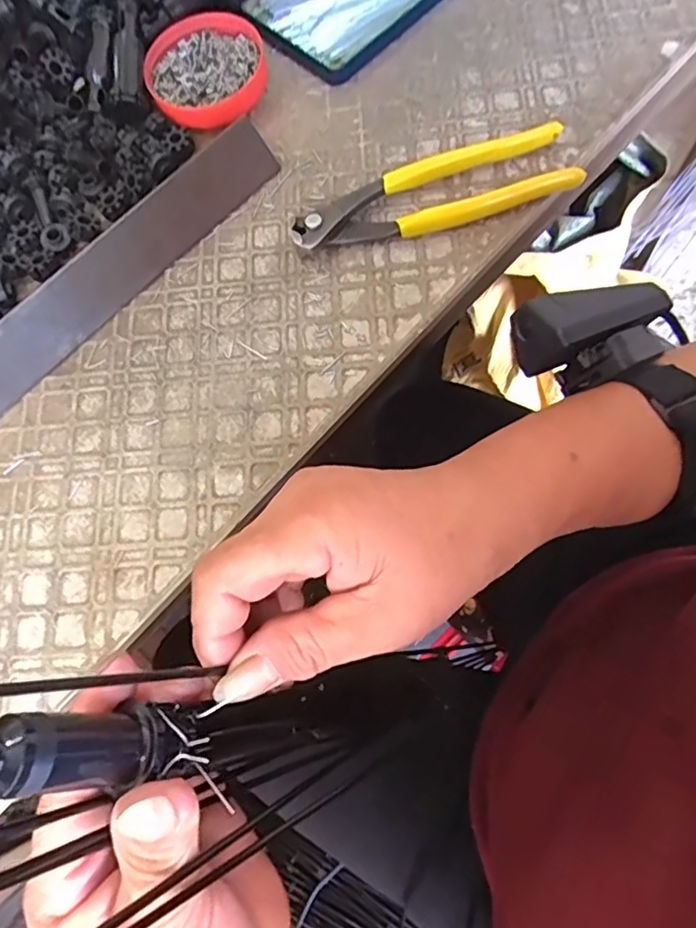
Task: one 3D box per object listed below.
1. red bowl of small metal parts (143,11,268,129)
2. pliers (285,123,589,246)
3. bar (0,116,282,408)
[{"bbox_3d":[-0.093,-0.258,0.381,0.076,0.016,0.081,-1,73,5],"label":"red bowl of small metal parts"},{"bbox_3d":[0.049,-0.162,0.341,0.165,0.024,0.047,-16,73,0],"label":"pliers"},{"bbox_3d":[-0.166,-0.089,0.337,0.317,0.036,0.008,-45,32,-9],"label":"bar"}]

